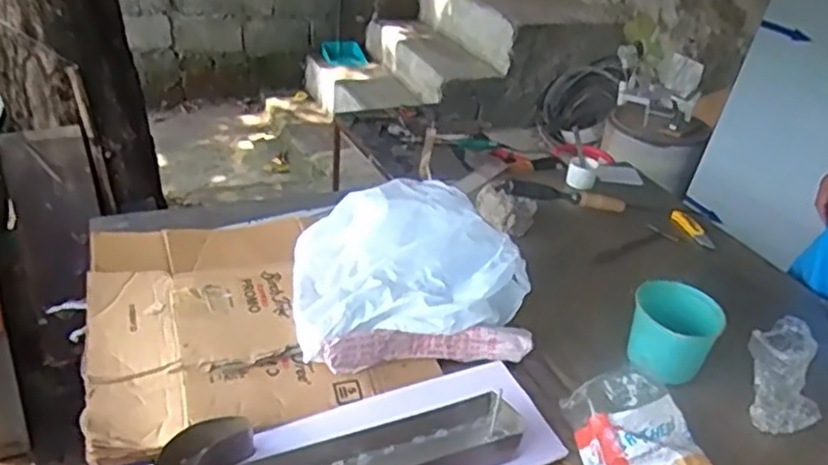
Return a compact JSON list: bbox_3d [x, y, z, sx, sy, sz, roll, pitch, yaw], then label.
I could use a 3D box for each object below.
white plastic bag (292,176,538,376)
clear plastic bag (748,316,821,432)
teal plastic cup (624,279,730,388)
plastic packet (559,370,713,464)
[{"bbox_3d":[-0.018,0.041,1.043,0.341,0.135,0.233,-9,34,-25],"label":"white plastic bag"},{"bbox_3d":[0.513,0.198,0.969,0.105,0.118,0.097,-8,34,-24],"label":"clear plastic bag"},{"bbox_3d":[0.374,0.158,1.008,0.121,0.116,0.140,14,31,11],"label":"teal plastic cup"},{"bbox_3d":[0.277,0.255,0.874,0.147,0.081,0.173,-6,33,-21],"label":"plastic packet"}]

